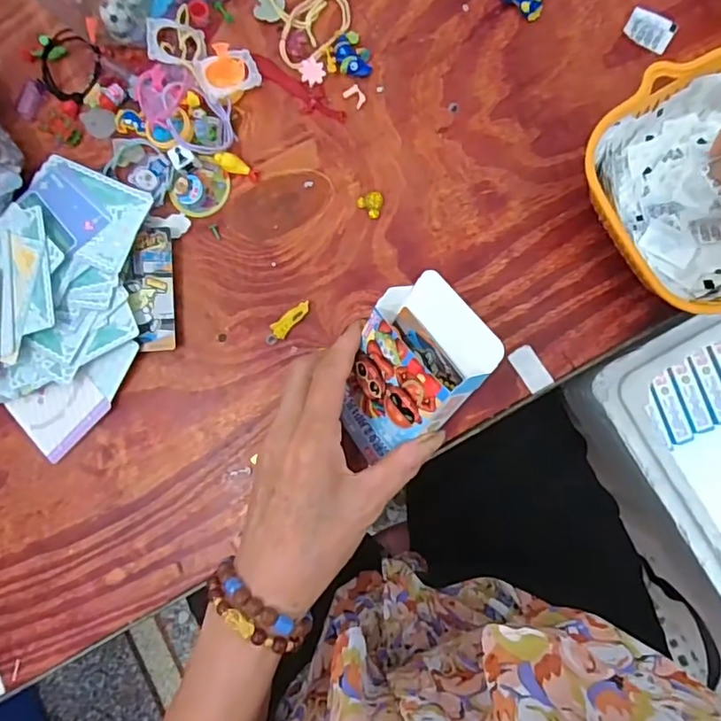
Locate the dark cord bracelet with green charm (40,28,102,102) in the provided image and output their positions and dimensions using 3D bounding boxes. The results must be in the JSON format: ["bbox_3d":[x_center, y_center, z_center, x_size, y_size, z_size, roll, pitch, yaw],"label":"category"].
[{"bbox_3d":[-0.217,-0.220,0.409,0.048,0.010,0.047,0,87,5],"label":"dark cord bracelet with green charm"}]

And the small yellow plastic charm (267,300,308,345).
[{"bbox_3d":[-0.052,-0.027,0.388,0.013,0.004,0.040,40,90,6],"label":"small yellow plastic charm"}]

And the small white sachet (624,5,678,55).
[{"bbox_3d":[0.204,-0.233,0.383,0.033,0.004,0.026,34,90,6],"label":"small white sachet"}]

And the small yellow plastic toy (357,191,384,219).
[{"bbox_3d":[0.009,-0.112,0.391,0.017,0.004,0.018,-43,85,1],"label":"small yellow plastic toy"}]

